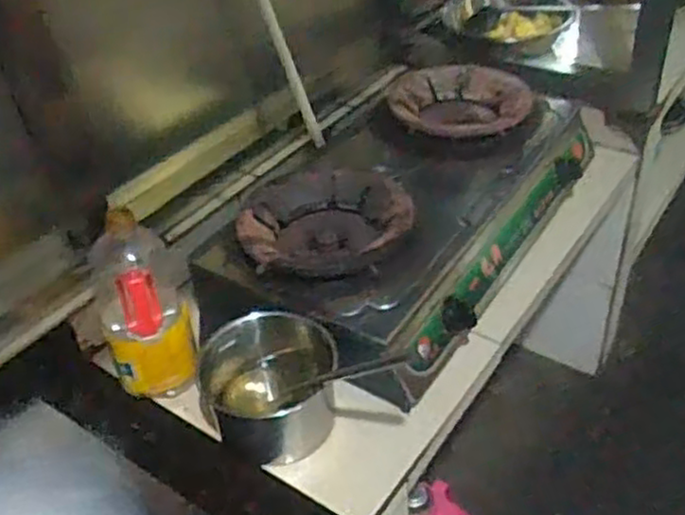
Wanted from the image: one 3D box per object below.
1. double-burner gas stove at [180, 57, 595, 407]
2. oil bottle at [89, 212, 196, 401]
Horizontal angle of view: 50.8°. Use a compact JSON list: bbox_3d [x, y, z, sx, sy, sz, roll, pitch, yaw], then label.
[{"bbox_3d":[0.117,-0.096,1.159,0.365,0.149,0.656,21,46,30],"label":"double-burner gas stove"},{"bbox_3d":[-0.268,0.052,0.950,0.108,0.246,0.131,-16,39,-12],"label":"oil bottle"}]

